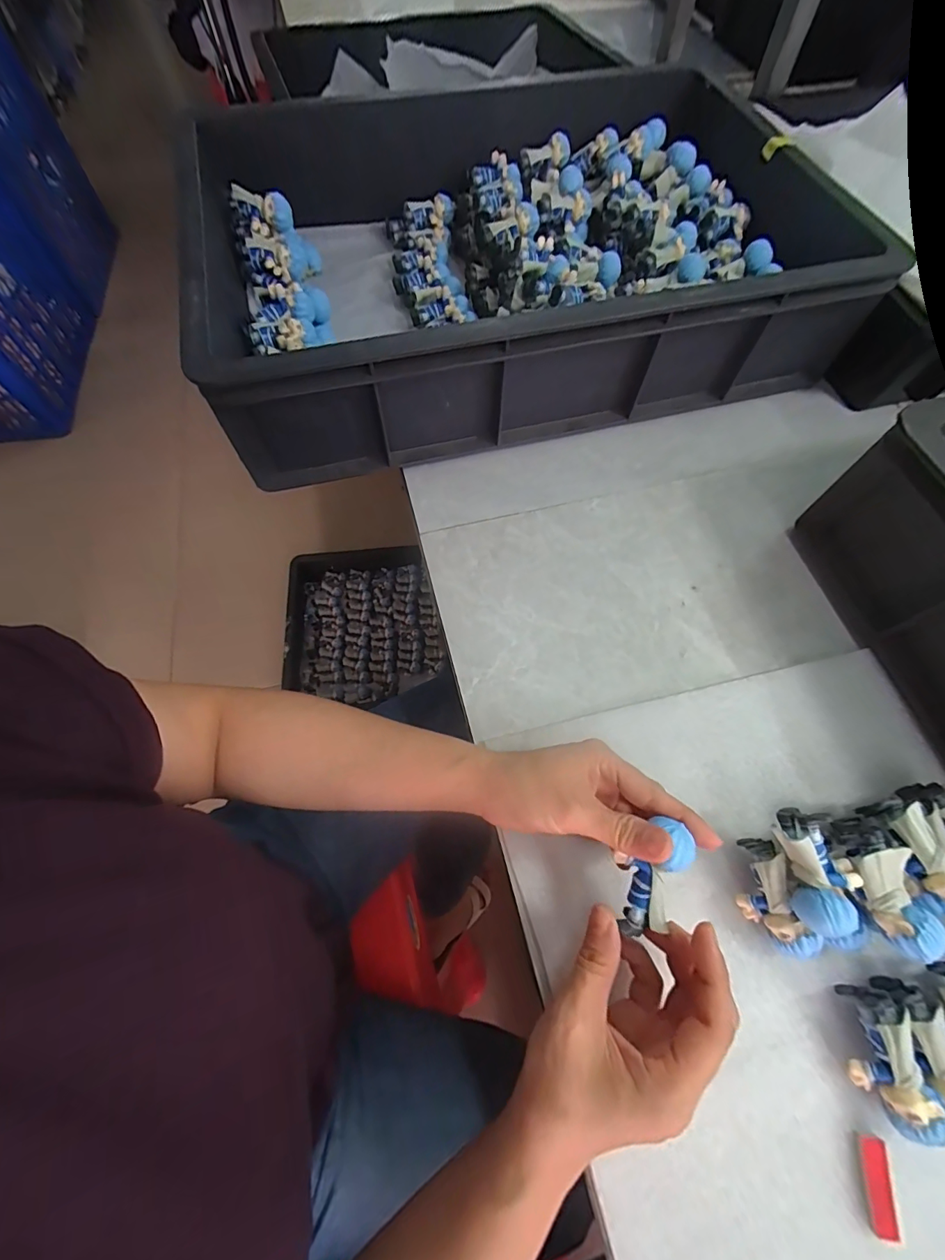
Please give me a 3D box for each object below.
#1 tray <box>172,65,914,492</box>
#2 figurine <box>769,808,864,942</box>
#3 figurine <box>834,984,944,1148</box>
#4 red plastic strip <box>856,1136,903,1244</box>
[{"bbox_3d":[0.040,-0.388,0.471,0.589,0.122,0.418,-15,67,-8],"label":"tray"},{"bbox_3d":[0.197,0.133,0.256,0.034,0.024,0.063,-7,66,-5],"label":"figurine"},{"bbox_3d":[0.221,0.232,0.244,0.029,0.030,0.059,-7,66,-5],"label":"figurine"},{"bbox_3d":[0.207,0.284,0.232,0.015,0.004,0.037,4,66,0],"label":"red plastic strip"}]

